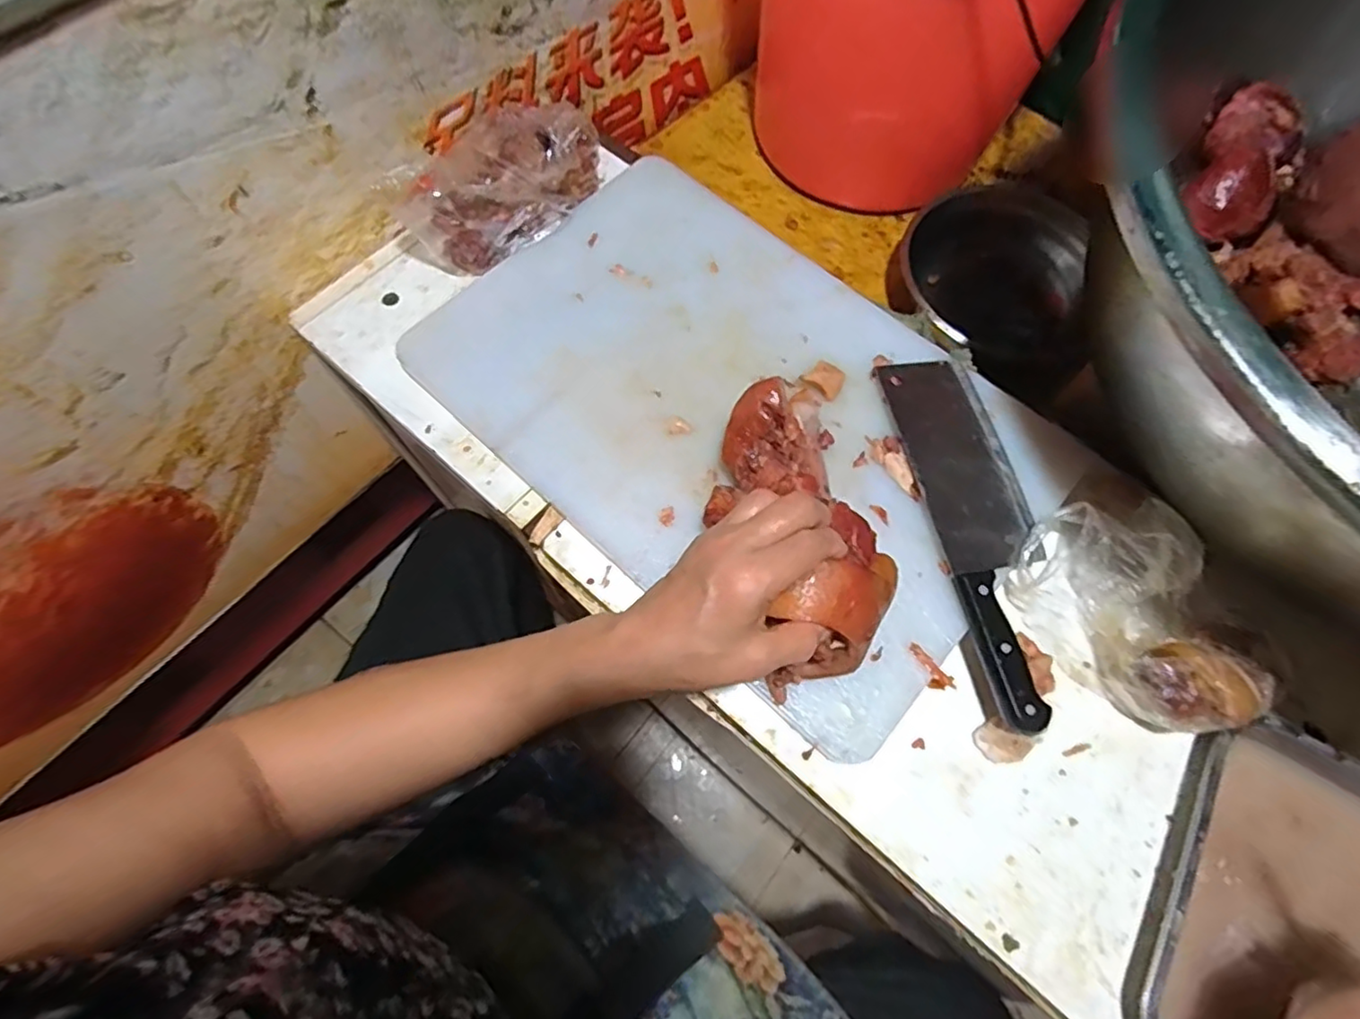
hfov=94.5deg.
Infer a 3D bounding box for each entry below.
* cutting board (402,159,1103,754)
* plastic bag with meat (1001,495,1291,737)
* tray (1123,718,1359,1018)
[{"bbox_3d":[0.044,-0.087,0.517,0.483,0.024,0.323,40,73,13],"label":"cutting board"},{"bbox_3d":[0.321,0.072,0.435,0.103,0.066,0.168,-40,75,-15],"label":"plastic bag with meat"},{"bbox_3d":[0.392,0.267,0.393,0.175,0.025,0.235,32,71,11],"label":"tray"}]

